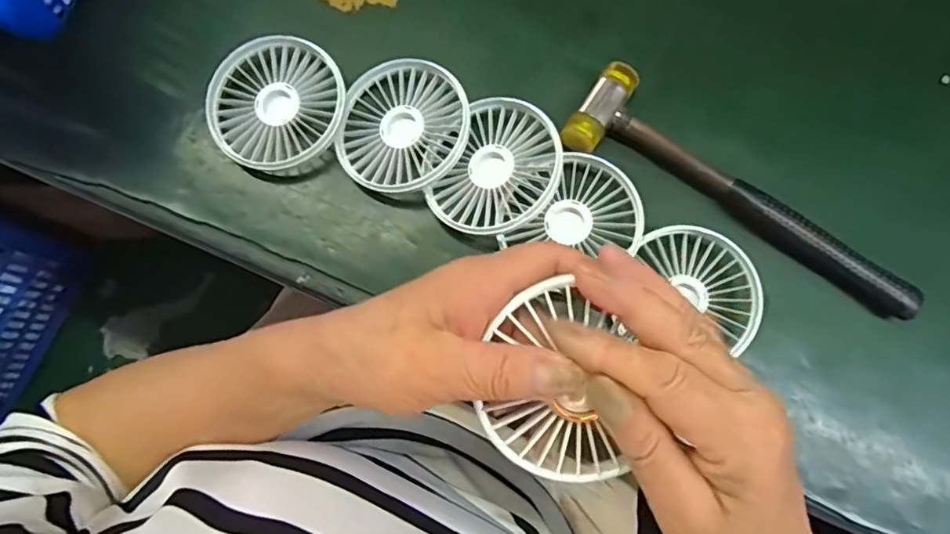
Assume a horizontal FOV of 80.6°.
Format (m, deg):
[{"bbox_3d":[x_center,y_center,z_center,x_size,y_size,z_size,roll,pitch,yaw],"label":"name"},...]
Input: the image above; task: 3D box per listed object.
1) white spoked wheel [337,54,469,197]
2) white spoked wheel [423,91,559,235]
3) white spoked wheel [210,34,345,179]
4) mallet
[{"bbox_3d":[-0.046,-0.091,0.360,0.082,0.029,0.089,0,79,0],"label":"white spoked wheel"},{"bbox_3d":[0.018,-0.060,0.351,0.070,0.022,0.088,26,85,17],"label":"white spoked wheel"},{"bbox_3d":[-0.130,-0.107,0.374,0.086,0.031,0.088,0,79,0],"label":"white spoked wheel"},{"bbox_3d":[0.177,-0.051,0.367,0.240,0.025,0.061,29,81,5],"label":"mallet"}]

